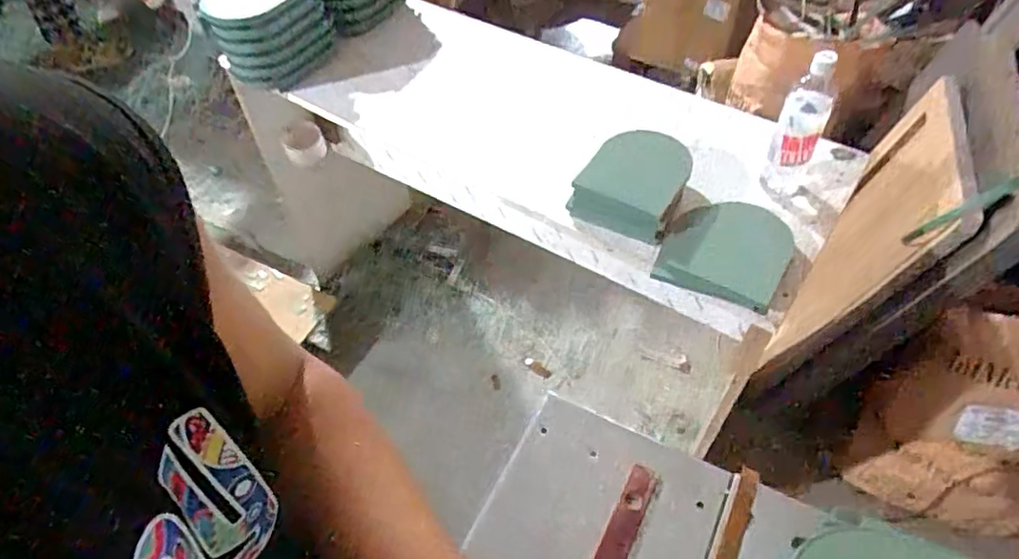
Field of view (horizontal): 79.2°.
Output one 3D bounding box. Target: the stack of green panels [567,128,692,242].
[{"bbox_3d":[0.197,-0.155,0.965,0.146,0.057,0.181,25,57,20],"label":"stack of green panels"}]

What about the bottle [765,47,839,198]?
[{"bbox_3d":[0.432,-0.228,0.915,0.064,0.225,0.063,21,56,18],"label":"bottle"}]

